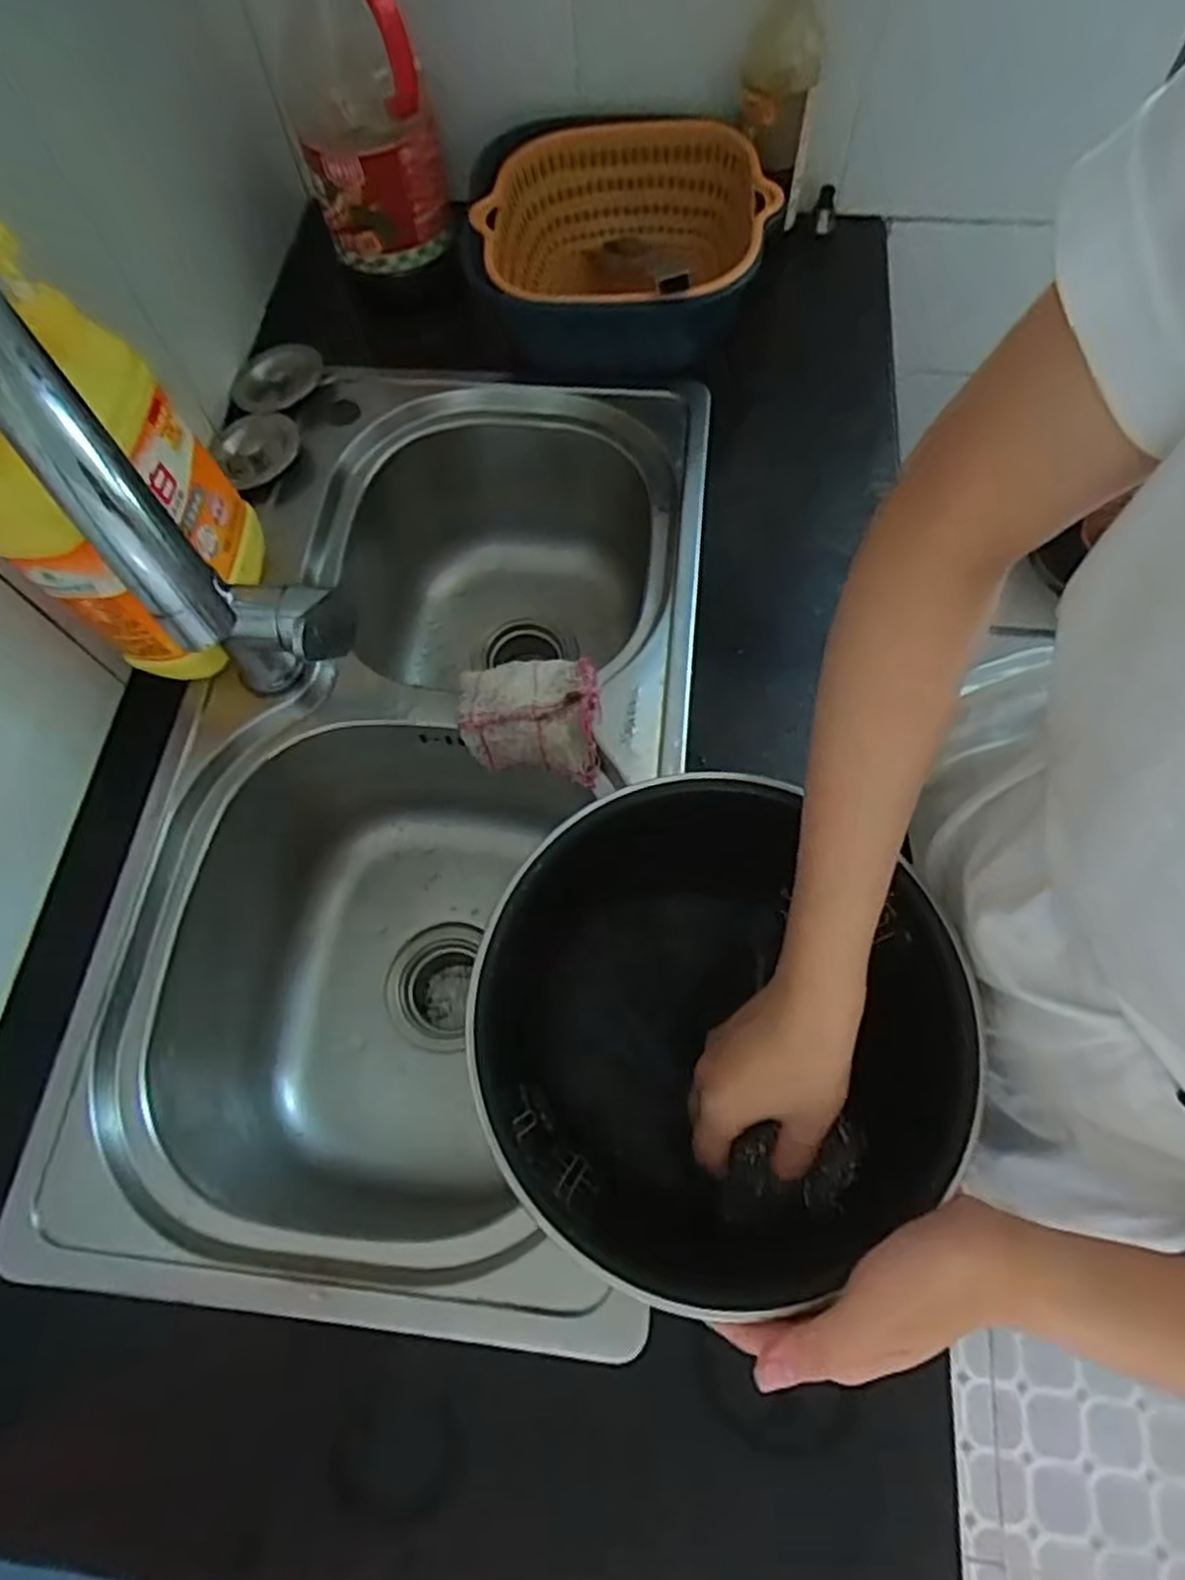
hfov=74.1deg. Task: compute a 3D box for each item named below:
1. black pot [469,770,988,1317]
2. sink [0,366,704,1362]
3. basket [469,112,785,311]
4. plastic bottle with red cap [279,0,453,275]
[{"bbox_3d":[0.058,0.125,0.408,0.218,0.120,0.224,-1,67,2],"label":"black pot"},{"bbox_3d":[-0.123,0.010,0.650,0.360,0.239,0.690,7,67,5],"label":"sink"},{"bbox_3d":[0.030,-0.445,0.670,0.230,0.112,0.209,-4,67,1],"label":"basket"},{"bbox_3d":[-0.179,-0.537,0.578,0.103,0.243,0.085,-9,67,-2],"label":"plastic bottle with red cap"}]

